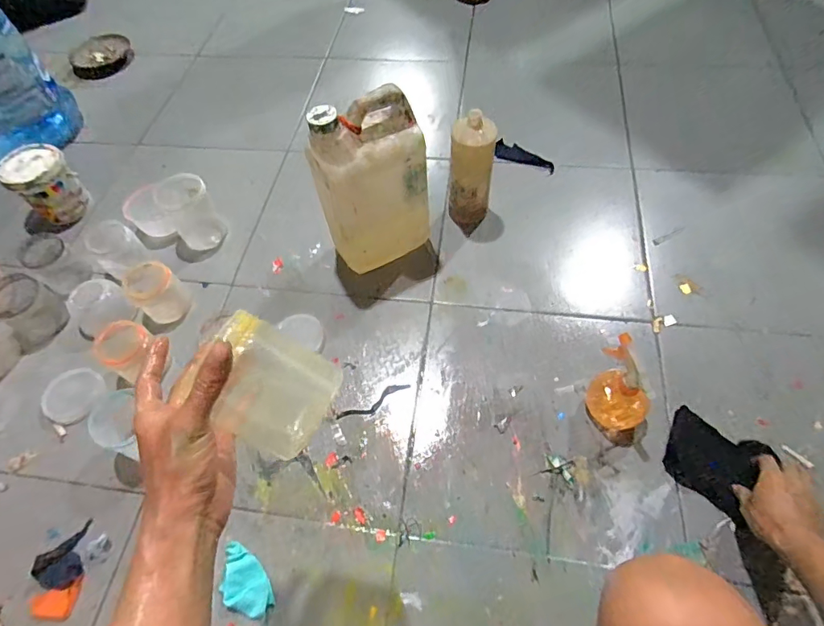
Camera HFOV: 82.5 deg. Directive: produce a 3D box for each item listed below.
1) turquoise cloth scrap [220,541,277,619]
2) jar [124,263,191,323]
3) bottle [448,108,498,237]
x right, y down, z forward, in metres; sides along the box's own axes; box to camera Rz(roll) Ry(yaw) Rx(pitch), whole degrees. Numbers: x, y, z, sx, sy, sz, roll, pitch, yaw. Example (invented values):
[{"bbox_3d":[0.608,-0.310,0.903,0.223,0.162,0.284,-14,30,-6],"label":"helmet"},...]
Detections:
[{"bbox_3d":[-0.240,0.378,0.667,0.059,0.013,0.107,-31,61,-15],"label":"turquoise cloth scrap"},{"bbox_3d":[-0.487,-0.042,0.899,0.080,0.098,0.082,-2,58,3],"label":"jar"},{"bbox_3d":[0.118,-0.265,0.930,0.084,0.235,0.083,-2,58,3],"label":"bottle"}]

